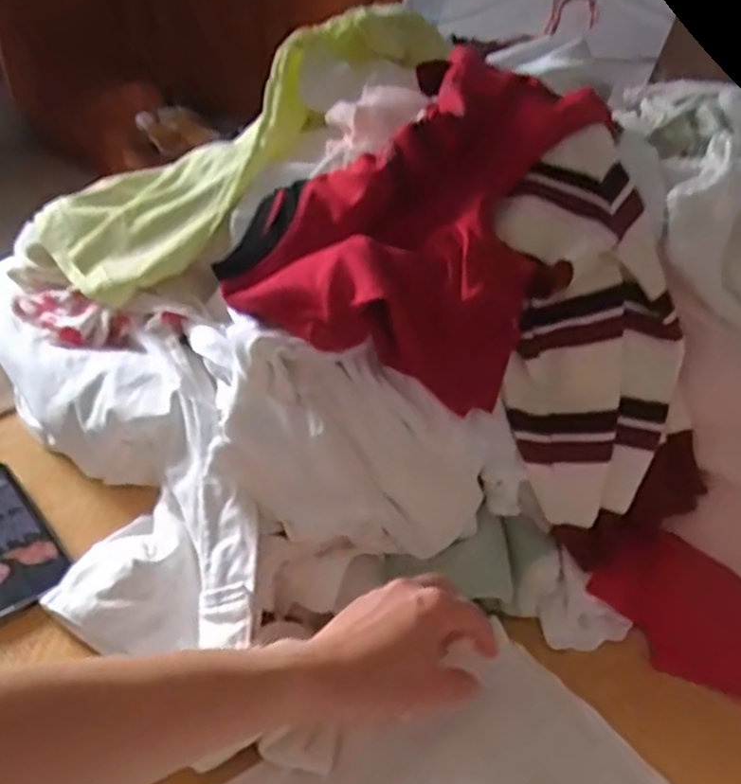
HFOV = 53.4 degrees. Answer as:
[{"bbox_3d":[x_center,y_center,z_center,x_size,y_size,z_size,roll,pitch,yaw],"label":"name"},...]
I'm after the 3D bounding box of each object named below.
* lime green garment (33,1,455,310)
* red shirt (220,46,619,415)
[{"bbox_3d":[-0.122,-0.227,0.669,0.385,0.069,0.184,-40,48,-4],"label":"lime green garment"},{"bbox_3d":[0.043,-0.139,0.557,0.233,0.153,0.248,20,42,19],"label":"red shirt"}]

